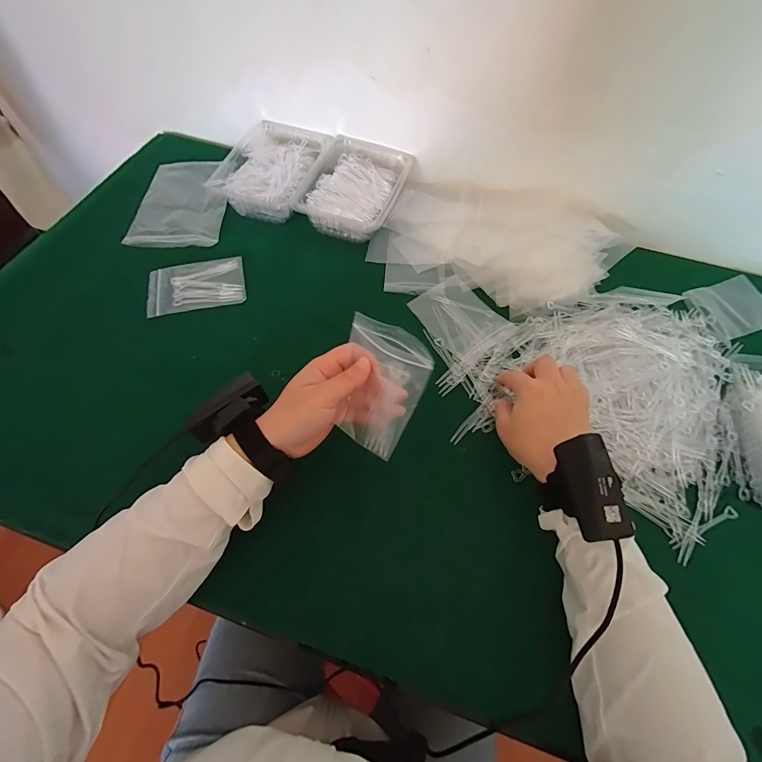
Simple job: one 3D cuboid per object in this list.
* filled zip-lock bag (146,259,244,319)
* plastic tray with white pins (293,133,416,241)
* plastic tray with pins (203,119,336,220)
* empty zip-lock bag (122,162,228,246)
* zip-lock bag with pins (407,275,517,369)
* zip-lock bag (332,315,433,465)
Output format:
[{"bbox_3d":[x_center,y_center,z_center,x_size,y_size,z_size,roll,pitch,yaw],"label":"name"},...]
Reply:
[{"bbox_3d":[-0.240,-0.126,0.489,0.117,0.005,0.077,-13,63,-8],"label":"filled zip-lock bag"},{"bbox_3d":[-0.034,-0.285,0.559,0.130,0.048,0.181,17,63,8],"label":"plastic tray with white pins"},{"bbox_3d":[-0.157,-0.318,0.574,0.133,0.048,0.173,15,62,7],"label":"plastic tray with pins"},{"bbox_3d":[-0.295,-0.274,0.565,0.124,0.009,0.183,0,62,-1],"label":"empty zip-lock bag"},{"bbox_3d":[0.102,-0.081,0.478,0.087,0.015,0.116,-34,67,-18],"label":"zip-lock bag with pins"},{"bbox_3d":[-0.006,0.009,0.333,0.077,0.118,0.015,27,26,11],"label":"zip-lock bag"}]

